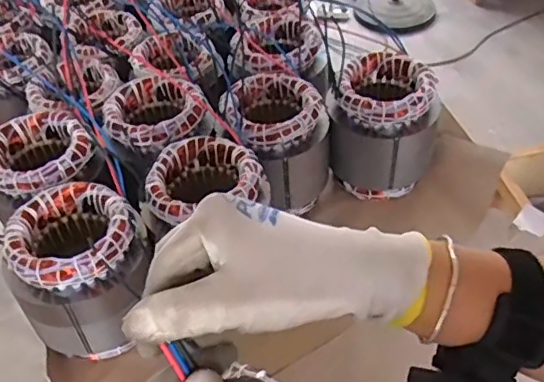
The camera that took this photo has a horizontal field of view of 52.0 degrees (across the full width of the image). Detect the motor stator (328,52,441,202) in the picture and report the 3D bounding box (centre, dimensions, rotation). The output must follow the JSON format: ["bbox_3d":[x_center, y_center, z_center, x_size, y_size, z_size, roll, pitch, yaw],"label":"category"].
[{"bbox_3d":[0.163,-0.091,0.814,0.128,0.169,0.128,26,53,26],"label":"motor stator"}]

